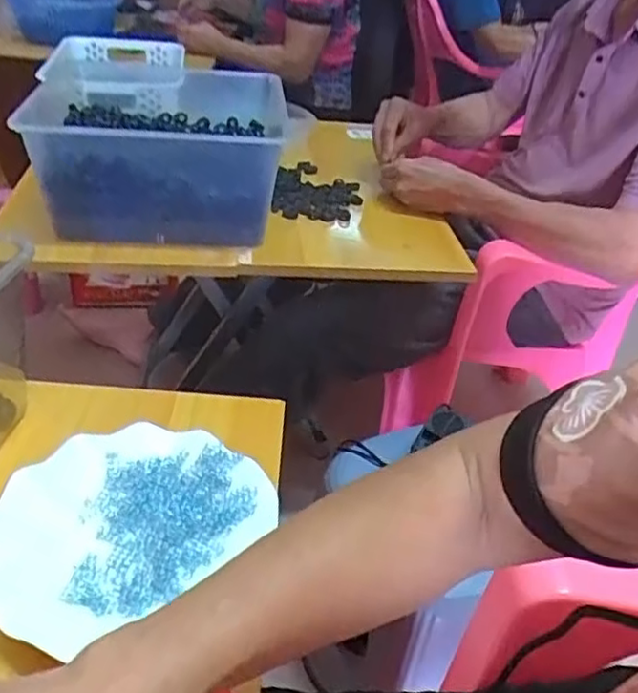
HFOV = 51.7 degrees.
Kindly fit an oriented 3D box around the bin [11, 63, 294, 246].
[{"bbox_3d":[-0.202,-0.253,0.856,0.292,0.142,0.287,2,35,-7],"label":"bin"}]

